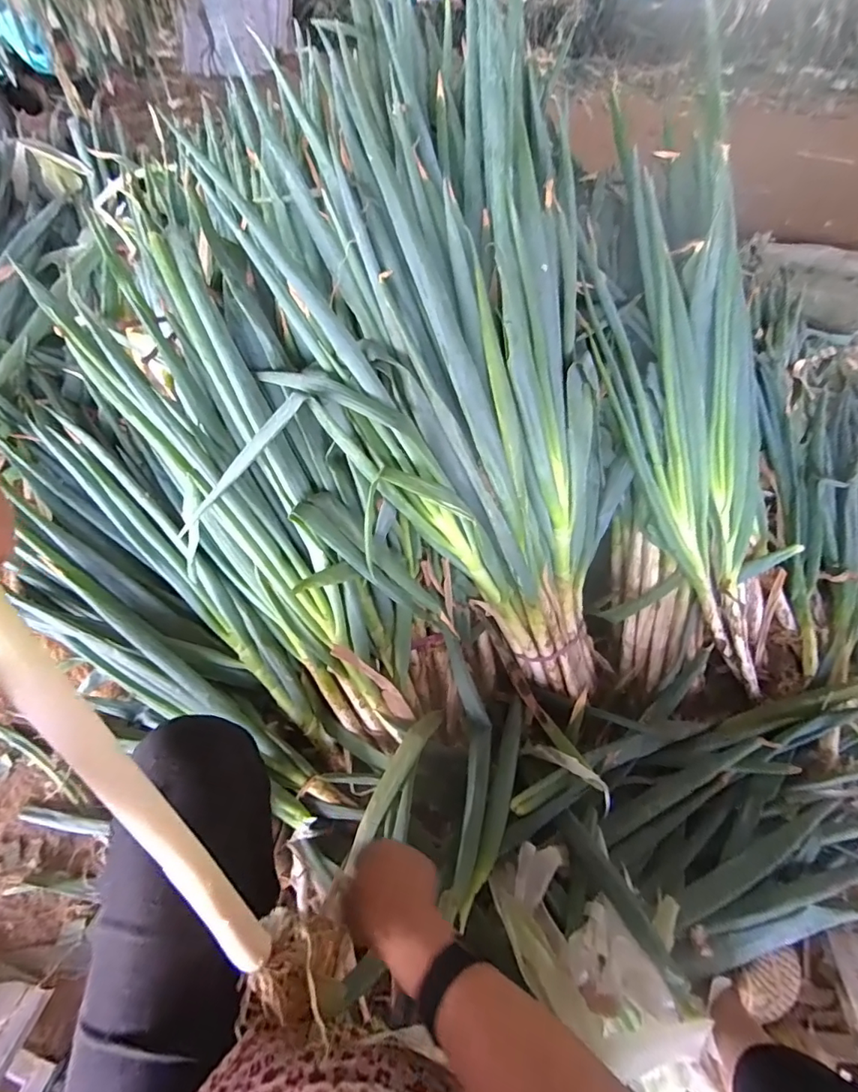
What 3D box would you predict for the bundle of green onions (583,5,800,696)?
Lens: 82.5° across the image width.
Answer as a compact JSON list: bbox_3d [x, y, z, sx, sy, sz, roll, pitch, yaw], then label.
[{"bbox_3d":[0.439,-0.165,0.811,0.235,0.908,0.154,-27,19,-21],"label":"bundle of green onions"}]

